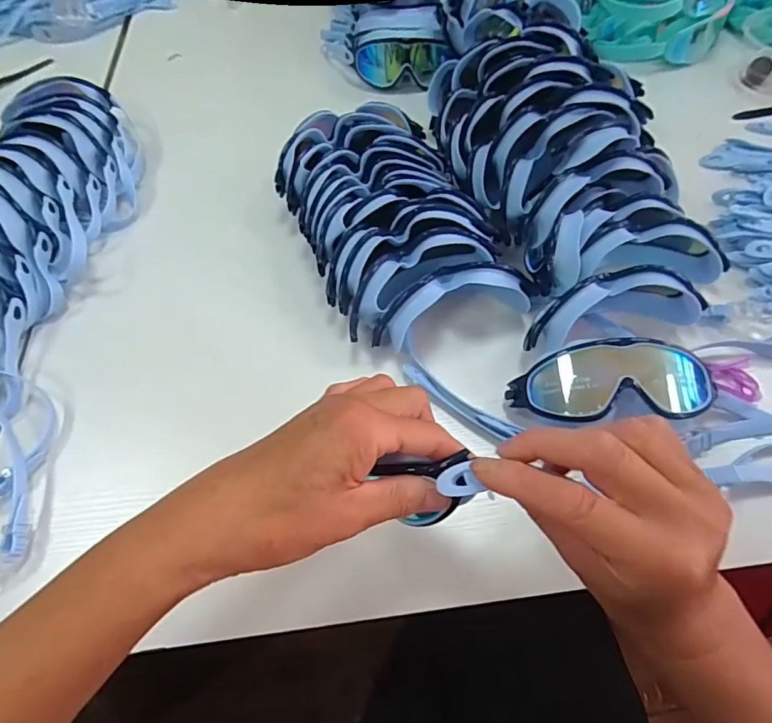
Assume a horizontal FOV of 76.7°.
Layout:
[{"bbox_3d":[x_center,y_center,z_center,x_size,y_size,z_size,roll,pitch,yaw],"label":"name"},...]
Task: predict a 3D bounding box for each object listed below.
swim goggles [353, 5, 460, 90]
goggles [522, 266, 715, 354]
[{"bbox_3d":[0.022,-0.405,0.622,0.132,0.076,0.077,6,60,8],"label":"swim goggles"},{"bbox_3d":[0.185,-0.042,0.402,0.151,0.053,0.046,-12,59,-3],"label":"goggles"}]

